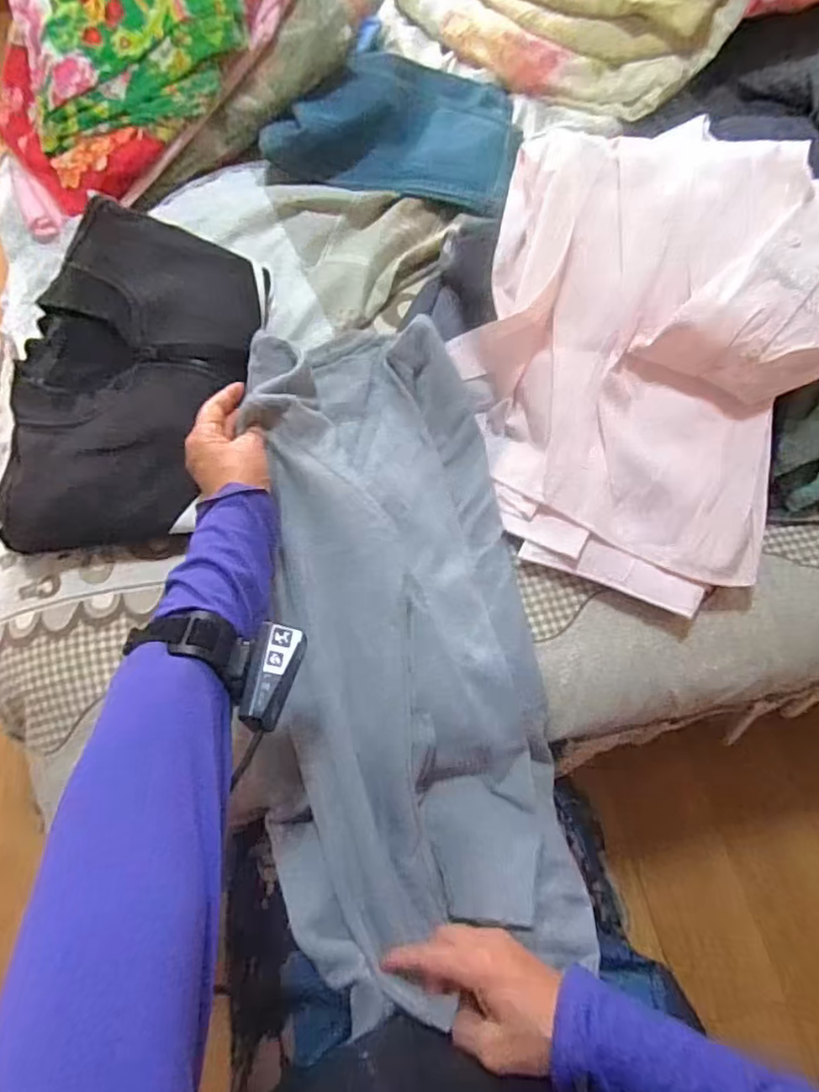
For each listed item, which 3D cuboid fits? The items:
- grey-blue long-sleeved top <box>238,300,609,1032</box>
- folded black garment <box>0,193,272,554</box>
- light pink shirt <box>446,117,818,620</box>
[{"bbox_3d":[-0.015,0.064,0.561,0.242,0.074,0.591,-7,74,-3],"label":"grey-blue long-sleeved top"},{"bbox_3d":[-0.272,-0.169,0.626,0.204,0.043,0.365,9,75,-6],"label":"folded black garment"},{"bbox_3d":[0.208,-0.160,0.566,0.335,0.080,0.393,16,98,15],"label":"light pink shirt"}]

